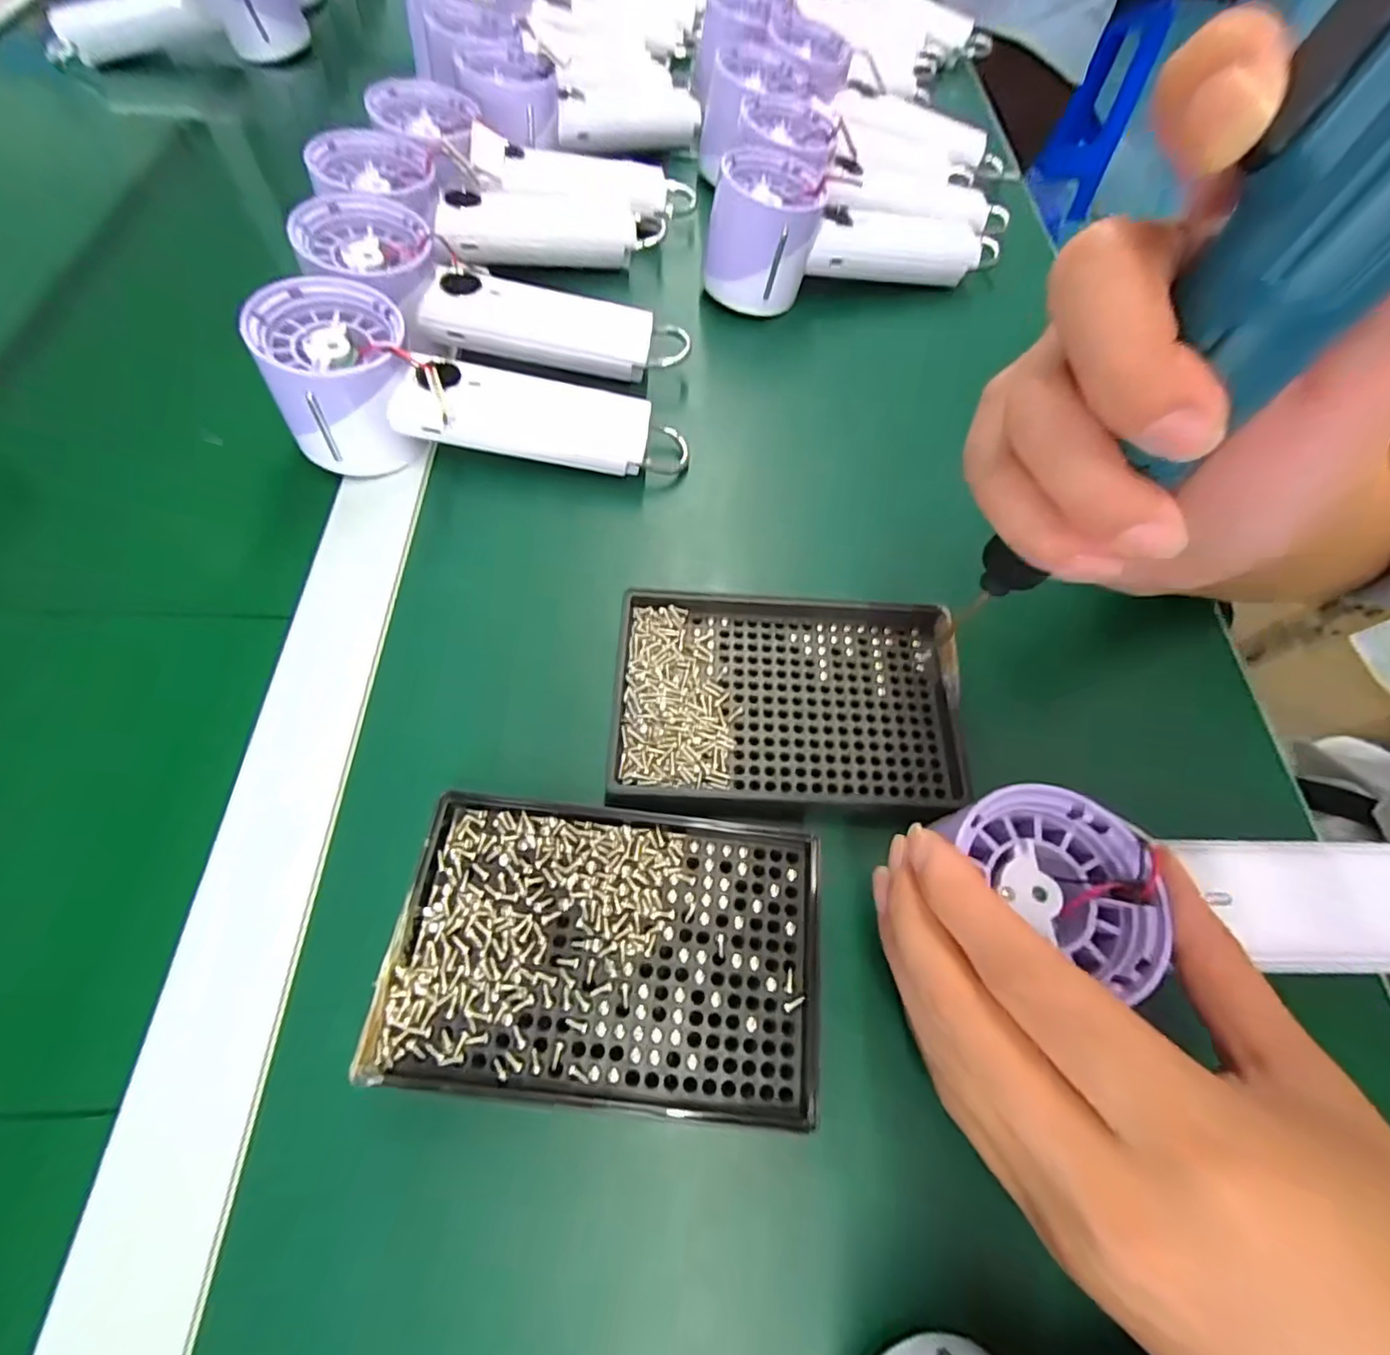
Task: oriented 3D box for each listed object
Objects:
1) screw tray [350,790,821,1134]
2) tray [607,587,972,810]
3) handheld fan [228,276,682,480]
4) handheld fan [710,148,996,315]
[{"bbox_3d":[-0.027,0.090,0.200,0.137,0.020,0.088,7,64,0],"label":"screw tray"},{"bbox_3d":[0.039,0.007,0.243,0.139,0.016,0.088,3,64,-2],"label":"tray"},{"bbox_3d":[-0.103,-0.133,0.299,0.198,0.056,0.070,8,66,-14],"label":"handheld fan"},{"bbox_3d":[0.109,-0.281,0.375,0.211,0.060,0.069,-9,66,-8],"label":"handheld fan"}]

